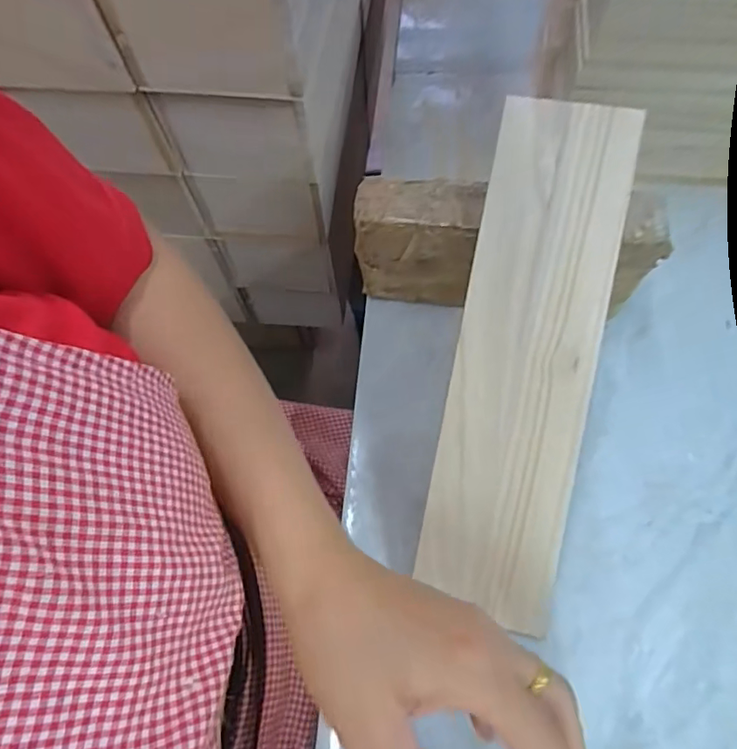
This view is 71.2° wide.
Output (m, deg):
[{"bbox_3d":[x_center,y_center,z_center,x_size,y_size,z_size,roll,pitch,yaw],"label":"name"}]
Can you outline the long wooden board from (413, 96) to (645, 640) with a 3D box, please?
[{"bbox_3d":[0.102,-0.011,0.332,0.087,0.007,0.326,11,89,6],"label":"long wooden board"}]

